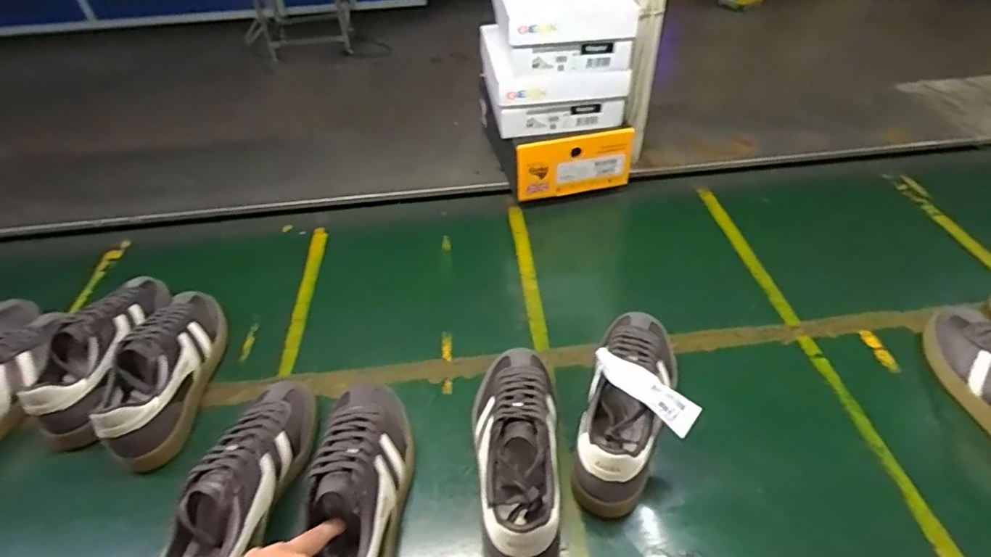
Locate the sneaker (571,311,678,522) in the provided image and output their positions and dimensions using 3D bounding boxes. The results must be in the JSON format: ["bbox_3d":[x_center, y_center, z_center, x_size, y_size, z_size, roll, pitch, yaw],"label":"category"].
[{"bbox_3d":[0.156,0.131,0.617,0.091,0.096,0.257,12,44,17],"label":"sneaker"}]

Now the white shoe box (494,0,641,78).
[{"bbox_3d":[0.106,-0.418,0.864,0.199,0.101,0.206,-5,42,-1],"label":"white shoe box"}]

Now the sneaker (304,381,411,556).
[{"bbox_3d":[-0.135,0.205,0.540,0.084,0.085,0.256,-6,39,-2],"label":"sneaker"}]

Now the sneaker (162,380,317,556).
[{"bbox_3d":[-0.261,0.200,0.557,0.079,0.079,0.241,4,43,9],"label":"sneaker"}]

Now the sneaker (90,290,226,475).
[{"bbox_3d":[-0.423,0.108,0.686,0.088,0.093,0.256,-6,42,-2],"label":"sneaker"}]

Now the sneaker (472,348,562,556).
[{"bbox_3d":[0.026,0.178,0.571,0.092,0.099,0.250,-6,42,-3],"label":"sneaker"}]

